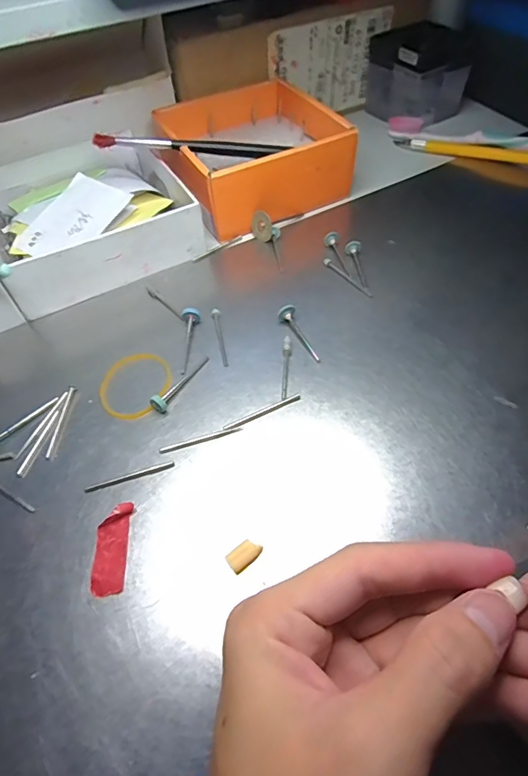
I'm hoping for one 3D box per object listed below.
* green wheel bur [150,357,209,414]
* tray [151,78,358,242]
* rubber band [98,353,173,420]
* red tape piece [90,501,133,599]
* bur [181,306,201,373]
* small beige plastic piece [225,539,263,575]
[{"bbox_3d":[-0.046,-0.005,0.243,0.008,0.011,0.043,24,60,18],"label":"green wheel bur"},{"bbox_3d":[-0.013,-0.186,0.349,0.126,0.047,0.129,-24,58,-13],"label":"tray"},{"bbox_3d":[-0.072,-0.002,0.247,0.035,0.004,0.041,25,61,19],"label":"rubber band"},{"bbox_3d":[-0.067,0.070,0.194,0.015,0.005,0.038,-3,56,1],"label":"red tape piece"},{"bbox_3d":[-0.044,-0.029,0.260,0.010,0.009,0.043,-3,56,1],"label":"bur"},{"bbox_3d":[-0.008,0.071,0.188,0.015,0.006,0.008,-36,61,-20],"label":"small beige plastic piece"}]

